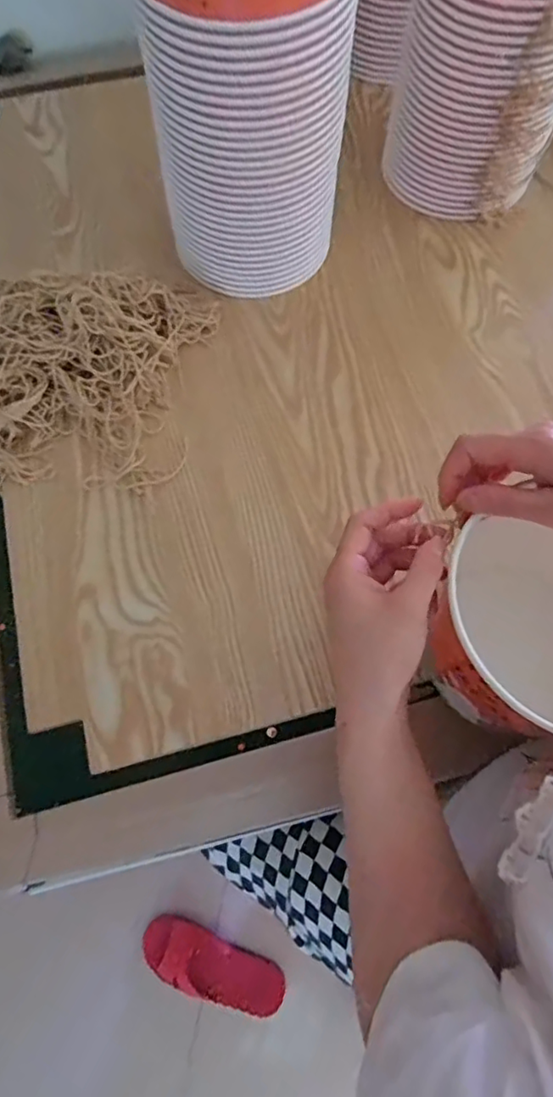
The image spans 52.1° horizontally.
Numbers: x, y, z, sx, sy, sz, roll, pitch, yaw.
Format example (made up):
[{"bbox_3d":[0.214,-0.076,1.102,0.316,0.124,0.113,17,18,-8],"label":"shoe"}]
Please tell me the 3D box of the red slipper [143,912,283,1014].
[{"bbox_3d":[-0.116,0.765,1.033,0.270,0.055,0.096,23,70,9],"label":"red slipper"}]

